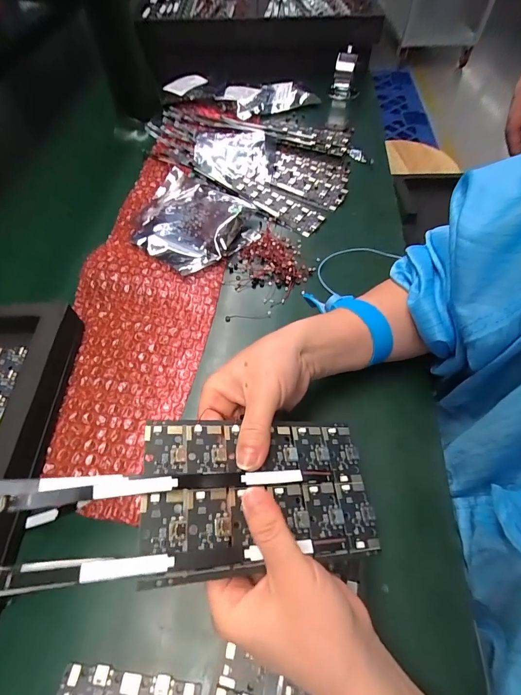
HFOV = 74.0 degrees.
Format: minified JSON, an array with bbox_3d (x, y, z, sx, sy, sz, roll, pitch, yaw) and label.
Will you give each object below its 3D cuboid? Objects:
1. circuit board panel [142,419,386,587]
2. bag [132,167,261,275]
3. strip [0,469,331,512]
[{"bbox_3d":[0.003,0.077,0.192,0.129,0.007,0.075,6,54,-21],"label":"circuit board panel"},{"bbox_3d":[-0.075,-0.142,0.387,0.130,0.027,0.124,33,64,19],"label":"bag"},{"bbox_3d":[-0.062,0.069,0.171,0.216,0.018,0.014,4,54,-19],"label":"strip"}]

